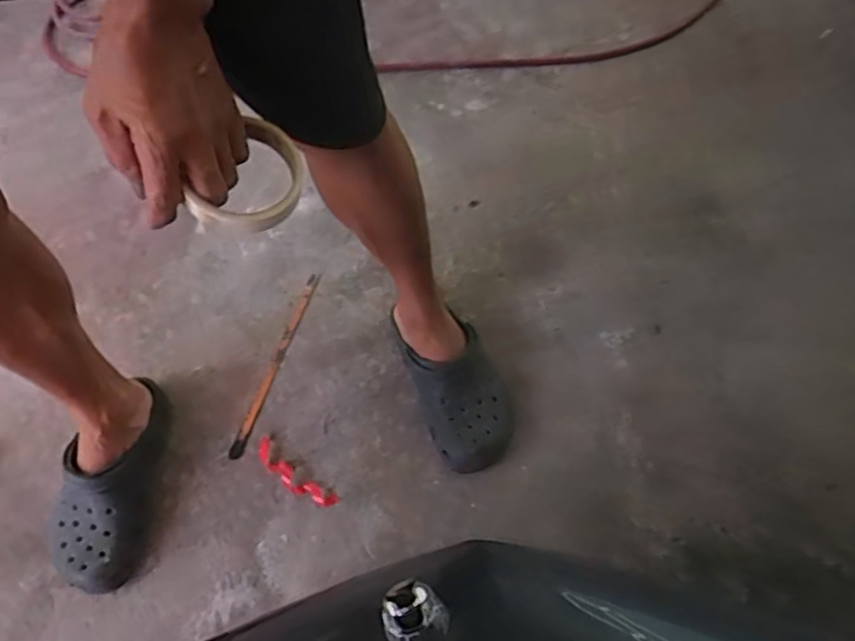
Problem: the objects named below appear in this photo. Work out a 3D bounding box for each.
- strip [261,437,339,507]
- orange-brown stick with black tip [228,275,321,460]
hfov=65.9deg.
[{"bbox_3d":[-0.174,0.201,0.853,0.132,0.008,0.030,34,67,21],"label":"strip"},{"bbox_3d":[-0.213,0.055,0.938,0.020,0.007,0.298,13,61,11],"label":"orange-brown stick with black tip"}]

